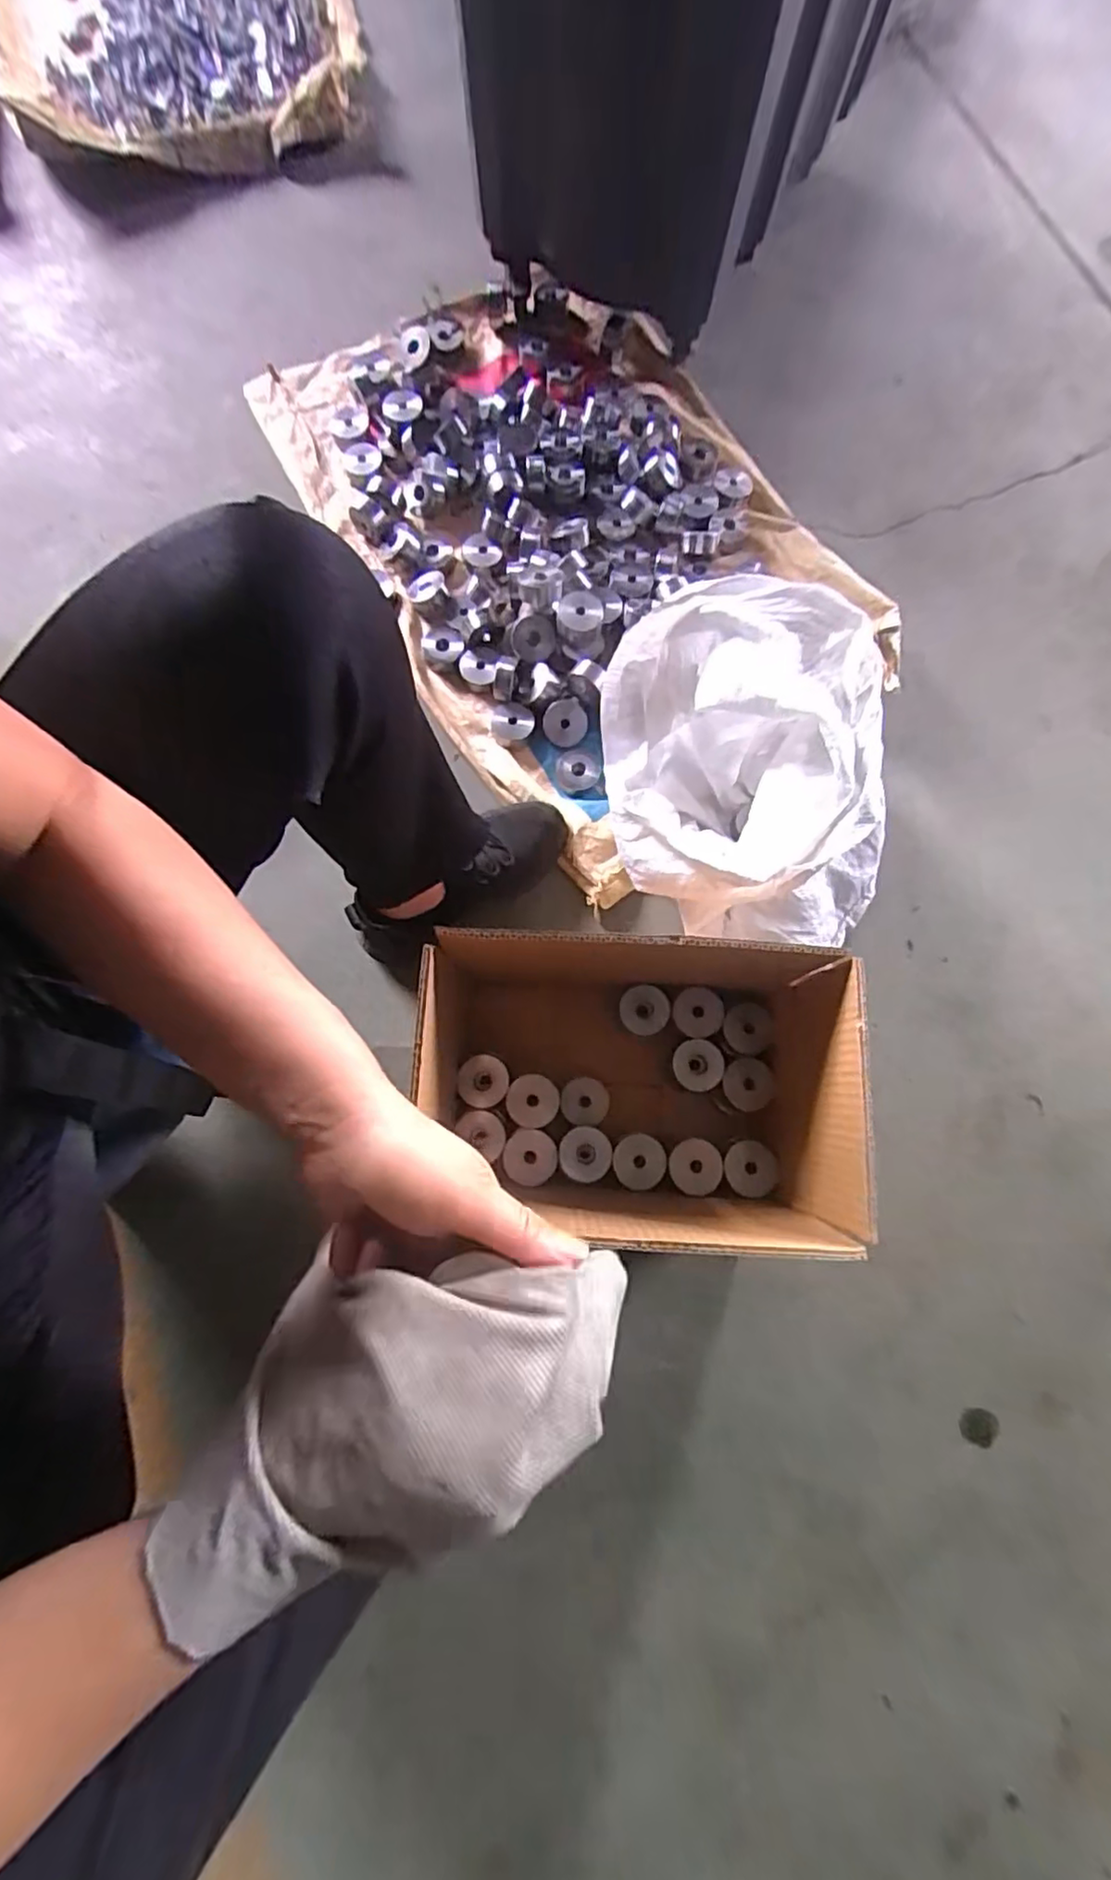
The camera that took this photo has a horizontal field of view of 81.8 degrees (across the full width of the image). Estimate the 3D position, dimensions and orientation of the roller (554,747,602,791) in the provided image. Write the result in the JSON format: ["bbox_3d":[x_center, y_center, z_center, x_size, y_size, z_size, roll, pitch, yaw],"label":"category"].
[{"bbox_3d":[0.025,-0.191,0.710,0.048,0.015,0.049,1,77,1],"label":"roller"}]

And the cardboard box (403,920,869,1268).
[{"bbox_3d":[0.059,0.119,0.539,0.325,0.229,0.202,5,77,2],"label":"cardboard box"}]

